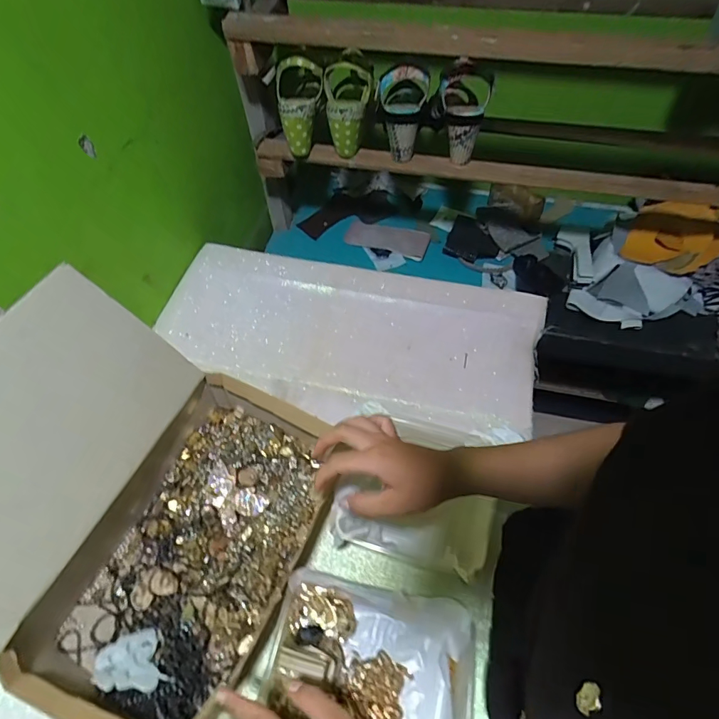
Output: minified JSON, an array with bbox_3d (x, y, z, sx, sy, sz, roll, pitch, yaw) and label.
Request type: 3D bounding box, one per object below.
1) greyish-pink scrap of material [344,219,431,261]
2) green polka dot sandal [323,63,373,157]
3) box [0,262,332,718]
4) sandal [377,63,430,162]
[{"bbox_3d":[0.064,-0.282,1.021,0.187,0.008,0.090,12,57,10],"label":"greyish-pink scrap of material"},{"bbox_3d":[-0.017,-0.413,0.739,0.076,0.131,0.075,-6,56,-2],"label":"green polka dot sandal"},{"bbox_3d":[-0.233,0.134,0.441,0.313,0.248,0.320,20,59,12],"label":"box"},{"bbox_3d":[0.071,-0.408,0.729,0.085,0.134,0.093,3,56,3],"label":"sandal"}]

